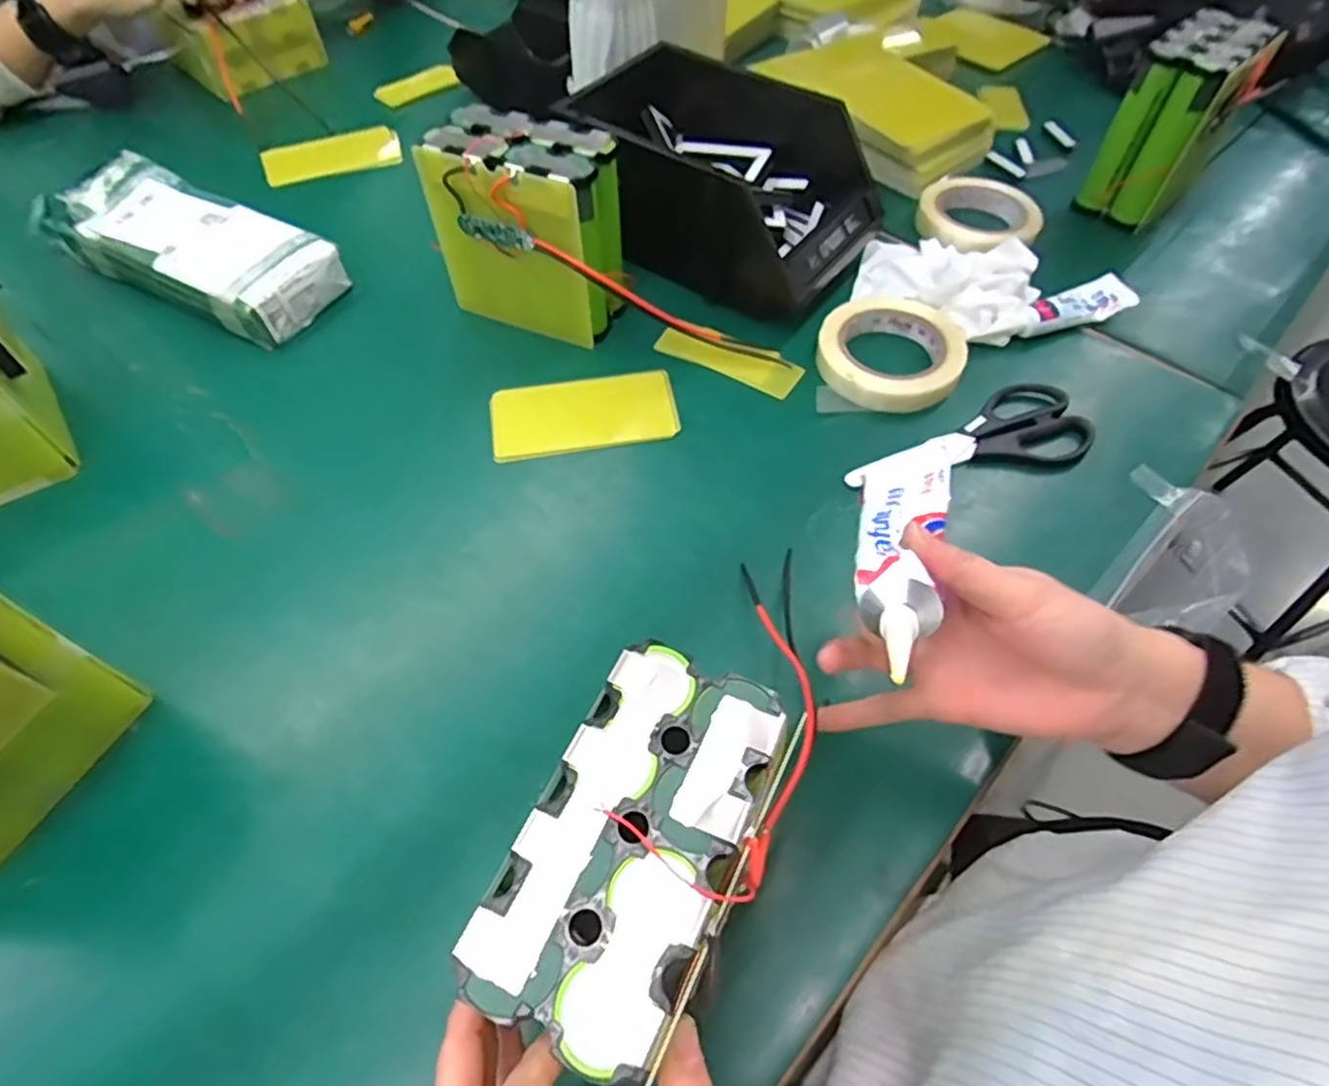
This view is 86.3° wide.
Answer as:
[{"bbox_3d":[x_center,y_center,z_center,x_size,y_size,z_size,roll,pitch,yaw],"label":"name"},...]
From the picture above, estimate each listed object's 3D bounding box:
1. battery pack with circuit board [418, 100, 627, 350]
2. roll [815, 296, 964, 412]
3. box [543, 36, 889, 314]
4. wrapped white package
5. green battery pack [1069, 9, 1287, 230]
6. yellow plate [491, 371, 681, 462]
[{"bbox_3d":[-0.102,-0.247,0.568,0.147,0.143,0.076,20,59,12],"label":"battery pack with circuit board"},{"bbox_3d":[0.183,-0.155,0.576,0.113,0.023,0.115,0,57,0],"label":"roll"},{"bbox_3d":[0.030,-0.324,0.629,0.287,0.123,0.158,35,63,20],"label":"box"},{"bbox_3d":[-0.421,-0.265,0.633,0.276,0.053,0.108,24,60,15],"label":"wrapped white package"},{"bbox_3d":[0.476,-0.393,0.667,0.084,0.143,0.126,35,63,20],"label":"green battery pack"},{"bbox_3d":[-0.061,-0.100,0.548,0.141,0.009,0.065,-9,57,-6],"label":"yellow plate"}]

